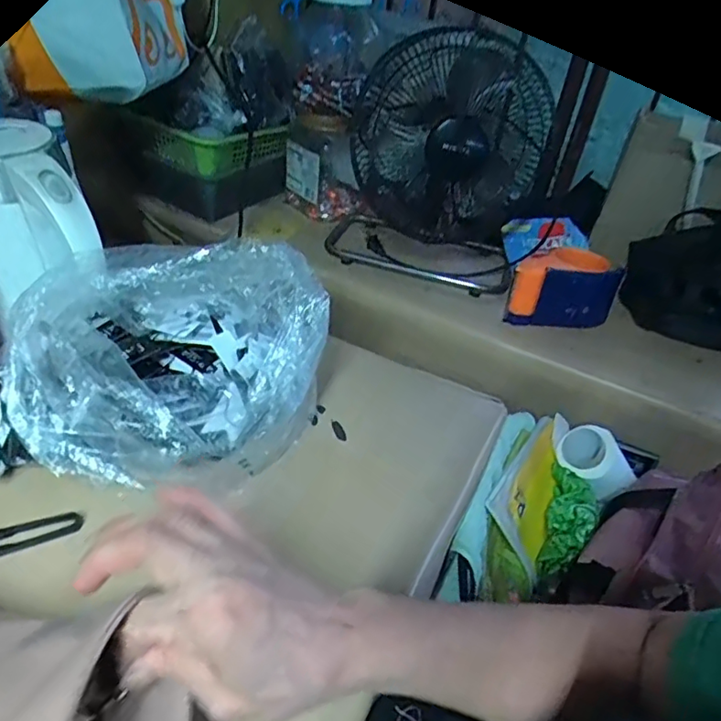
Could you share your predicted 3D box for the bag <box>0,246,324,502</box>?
[{"bbox_3d":[-0.159,0.006,0.497,0.245,0.144,0.193,6,38,-2],"label":"bag"}]

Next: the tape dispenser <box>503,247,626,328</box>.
[{"bbox_3d":[0.272,-0.095,0.768,0.140,0.087,0.075,5,39,-3],"label":"tape dispenser"}]

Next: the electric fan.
[{"bbox_3d":[0.111,-0.290,0.808,0.275,0.296,0.178,16,39,10],"label":"electric fan"}]

